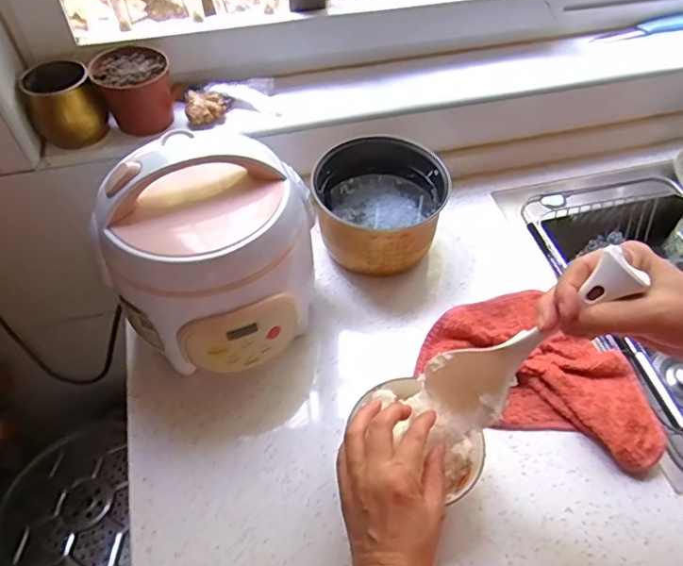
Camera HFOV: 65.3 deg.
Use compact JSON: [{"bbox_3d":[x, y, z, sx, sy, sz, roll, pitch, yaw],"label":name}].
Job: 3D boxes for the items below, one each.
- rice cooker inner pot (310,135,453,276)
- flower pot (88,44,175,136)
[{"bbox_3d":[0.043,-0.091,0.672,0.154,0.112,0.147,0,52,0],"label":"rice cooker inner pot"},{"bbox_3d":[-0.248,-0.235,0.648,0.087,0.067,0.085,-11,53,-9],"label":"flower pot"}]

